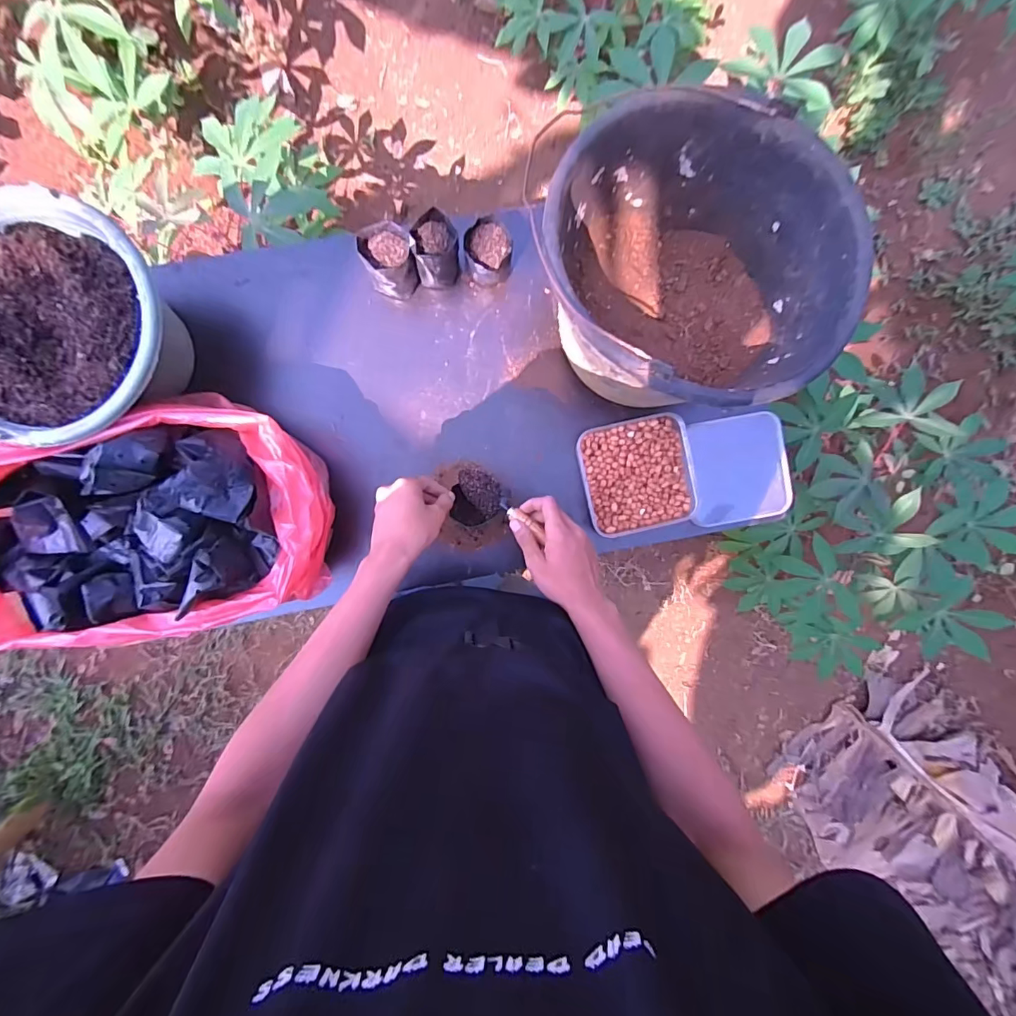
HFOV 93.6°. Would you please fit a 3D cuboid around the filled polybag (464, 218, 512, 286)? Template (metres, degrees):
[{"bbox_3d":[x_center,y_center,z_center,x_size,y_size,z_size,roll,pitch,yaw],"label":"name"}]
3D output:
[{"bbox_3d":[-0.025,-0.336,0.634,0.058,0.061,0.063,0,91,-7],"label":"filled polybag"}]

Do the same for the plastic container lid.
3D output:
[{"bbox_3d":[0.331,-0.055,0.678,0.147,0.020,0.147,-10,93,-4],"label":"plastic container lid"}]

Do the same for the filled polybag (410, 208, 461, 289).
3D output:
[{"bbox_3d":[-0.092,-0.333,0.622,0.056,0.084,0.065,-8,92,-6],"label":"filled polybag"}]

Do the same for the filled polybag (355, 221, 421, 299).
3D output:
[{"bbox_3d":[-0.152,-0.319,0.617,0.062,0.089,0.067,0,91,-7],"label":"filled polybag"}]

